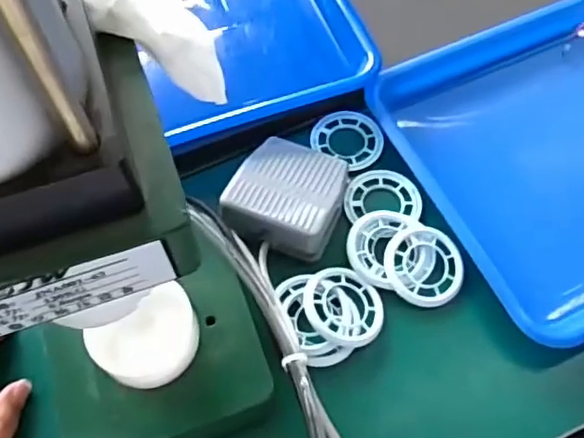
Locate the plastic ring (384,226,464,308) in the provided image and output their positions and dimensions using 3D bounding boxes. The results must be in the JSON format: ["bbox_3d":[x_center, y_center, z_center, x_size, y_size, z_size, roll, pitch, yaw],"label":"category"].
[{"bbox_3d":[0.091,0.032,0.424,0.054,0.013,0.054,0,61,1],"label":"plastic ring"}]

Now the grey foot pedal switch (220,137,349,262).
[{"bbox_3d":[-0.003,-0.018,0.441,0.075,0.031,0.080,16,63,10],"label":"grey foot pedal switch"}]

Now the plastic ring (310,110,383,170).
[{"bbox_3d":[0.044,-0.065,0.484,0.058,0.006,0.051,27,65,15],"label":"plastic ring"}]

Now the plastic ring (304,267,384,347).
[{"bbox_3d":[0.034,0.059,0.407,0.056,0.005,0.051,8,63,-15],"label":"plastic ring"}]

